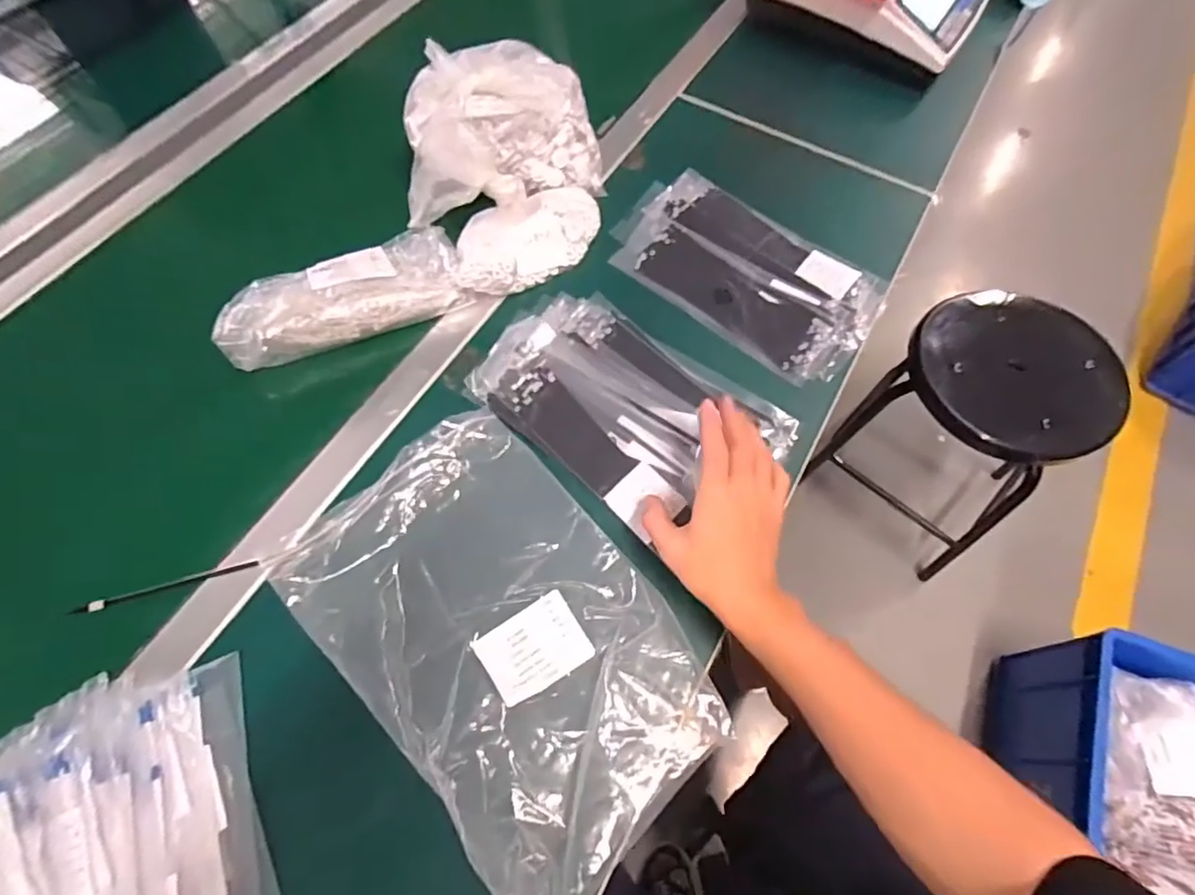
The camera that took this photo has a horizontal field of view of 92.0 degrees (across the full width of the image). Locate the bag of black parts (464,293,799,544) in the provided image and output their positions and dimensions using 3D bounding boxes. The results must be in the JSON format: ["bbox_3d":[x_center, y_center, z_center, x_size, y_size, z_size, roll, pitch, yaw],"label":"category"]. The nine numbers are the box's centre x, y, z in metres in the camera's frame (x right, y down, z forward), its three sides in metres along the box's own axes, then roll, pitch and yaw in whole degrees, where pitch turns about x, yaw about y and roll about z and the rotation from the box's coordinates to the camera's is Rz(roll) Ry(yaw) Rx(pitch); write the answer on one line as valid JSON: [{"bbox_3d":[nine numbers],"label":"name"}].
[{"bbox_3d":[0.025,-0.041,0.537,0.263,0.030,0.163,37,69,17],"label":"bag of black parts"}]

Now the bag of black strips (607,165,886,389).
[{"bbox_3d":[0.154,-0.189,0.621,0.286,0.024,0.157,38,70,17],"label":"bag of black strips"}]

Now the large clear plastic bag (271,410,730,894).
[{"bbox_3d":[-0.071,0.138,0.454,0.213,0.033,0.337,-40,70,-17],"label":"large clear plastic bag"}]

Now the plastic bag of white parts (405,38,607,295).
[{"bbox_3d":[-0.100,-0.309,0.627,0.199,0.098,0.279,-5,64,-2],"label":"plastic bag of white parts"}]

